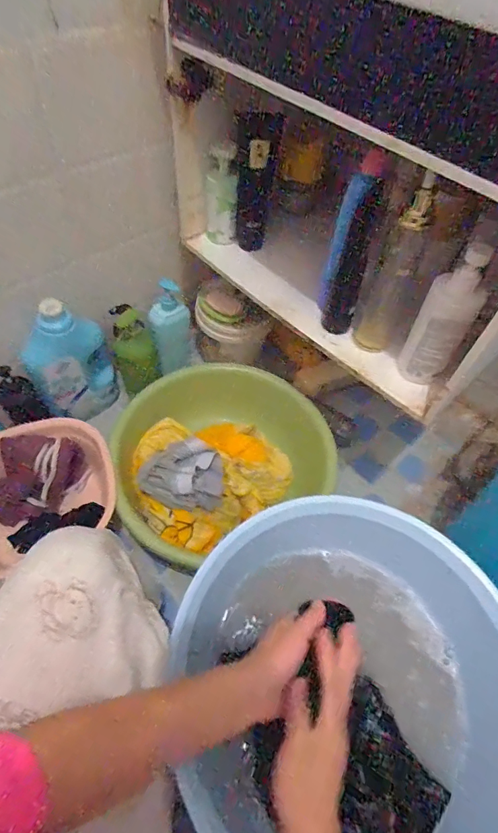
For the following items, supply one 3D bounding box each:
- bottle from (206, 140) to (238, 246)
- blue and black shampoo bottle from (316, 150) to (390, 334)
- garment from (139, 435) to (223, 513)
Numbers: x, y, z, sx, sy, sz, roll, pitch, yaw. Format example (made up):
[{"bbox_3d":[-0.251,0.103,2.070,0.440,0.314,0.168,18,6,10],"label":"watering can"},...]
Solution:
[{"bbox_3d":[-0.048,-0.387,0.735,0.049,0.153,0.035,8,53,3],"label":"bottle"},{"bbox_3d":[0.145,-0.235,0.608,0.051,0.240,0.061,4,53,0],"label":"blue and black shampoo bottle"},{"bbox_3d":[-0.119,0.107,0.740,0.144,0.070,0.116,-4,54,-6],"label":"garment"}]

